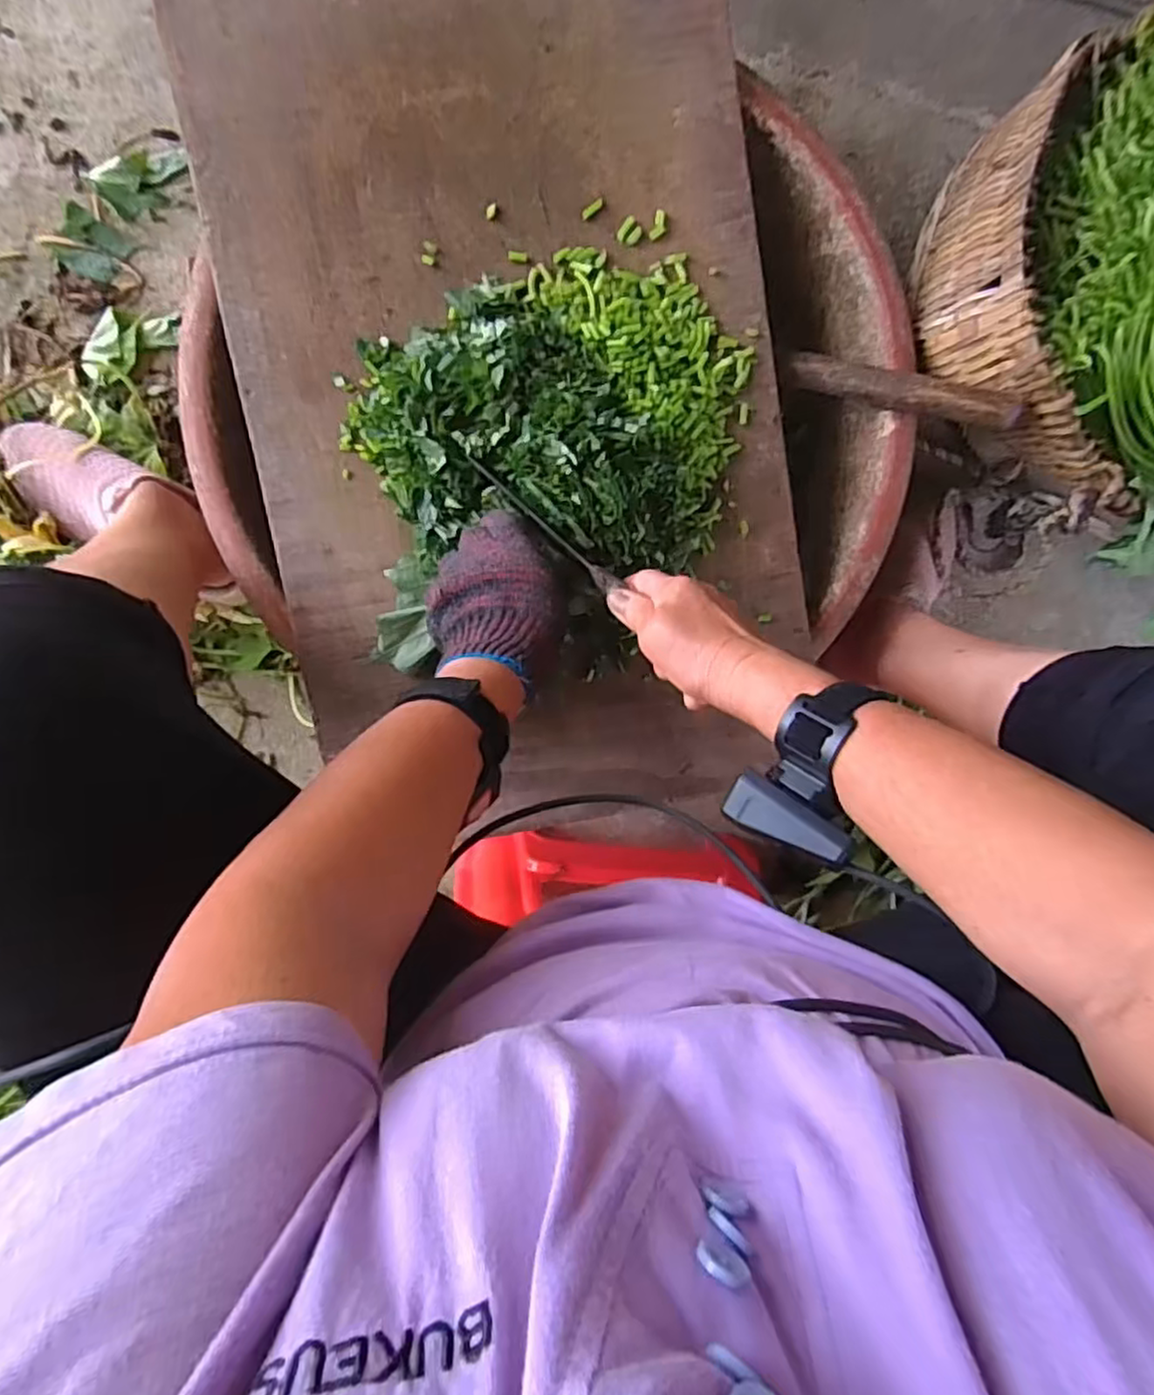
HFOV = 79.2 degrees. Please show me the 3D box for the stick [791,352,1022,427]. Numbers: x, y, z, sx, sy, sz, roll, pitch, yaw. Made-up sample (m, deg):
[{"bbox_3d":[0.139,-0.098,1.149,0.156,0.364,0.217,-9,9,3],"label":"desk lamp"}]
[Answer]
[{"bbox_3d":[0.274,-0.261,0.595,0.184,0.027,0.027,21,93,16],"label":"stick"}]

